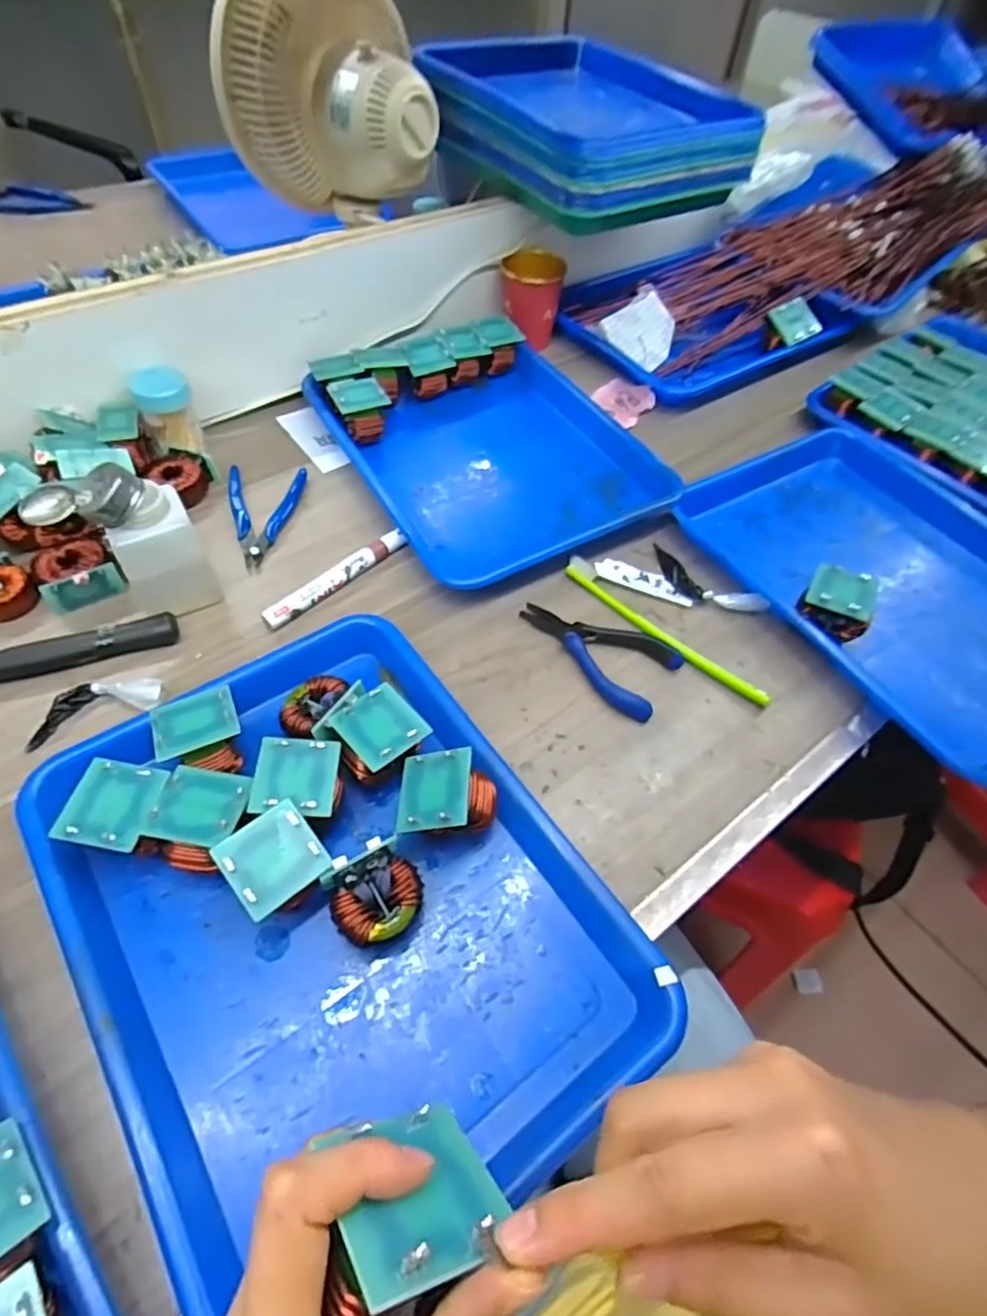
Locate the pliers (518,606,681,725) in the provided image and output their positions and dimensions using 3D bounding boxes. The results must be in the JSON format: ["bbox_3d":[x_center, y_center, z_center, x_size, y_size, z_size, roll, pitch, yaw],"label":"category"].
[{"bbox_3d":[0.077,-0.009,0.478,0.122,0.014,0.066,34,59,18],"label":"pliers"}]

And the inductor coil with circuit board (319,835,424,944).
[{"bbox_3d":[-0.064,0.132,0.348,0.047,0.043,0.045,-27,61,-22],"label":"inductor coil with circuit board"}]

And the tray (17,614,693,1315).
[{"bbox_3d":[-0.087,0.130,0.349,0.244,0.053,0.315,-28,61,-22],"label":"tray"}]

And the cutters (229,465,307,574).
[{"bbox_3d":[-0.204,-0.121,0.546,0.061,0.014,0.117,3,54,-2],"label":"cutters"}]

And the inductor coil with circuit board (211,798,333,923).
[{"bbox_3d":[-0.118,0.116,0.350,0.046,0.045,0.044,-32,63,-24],"label":"inductor coil with circuit board"}]

